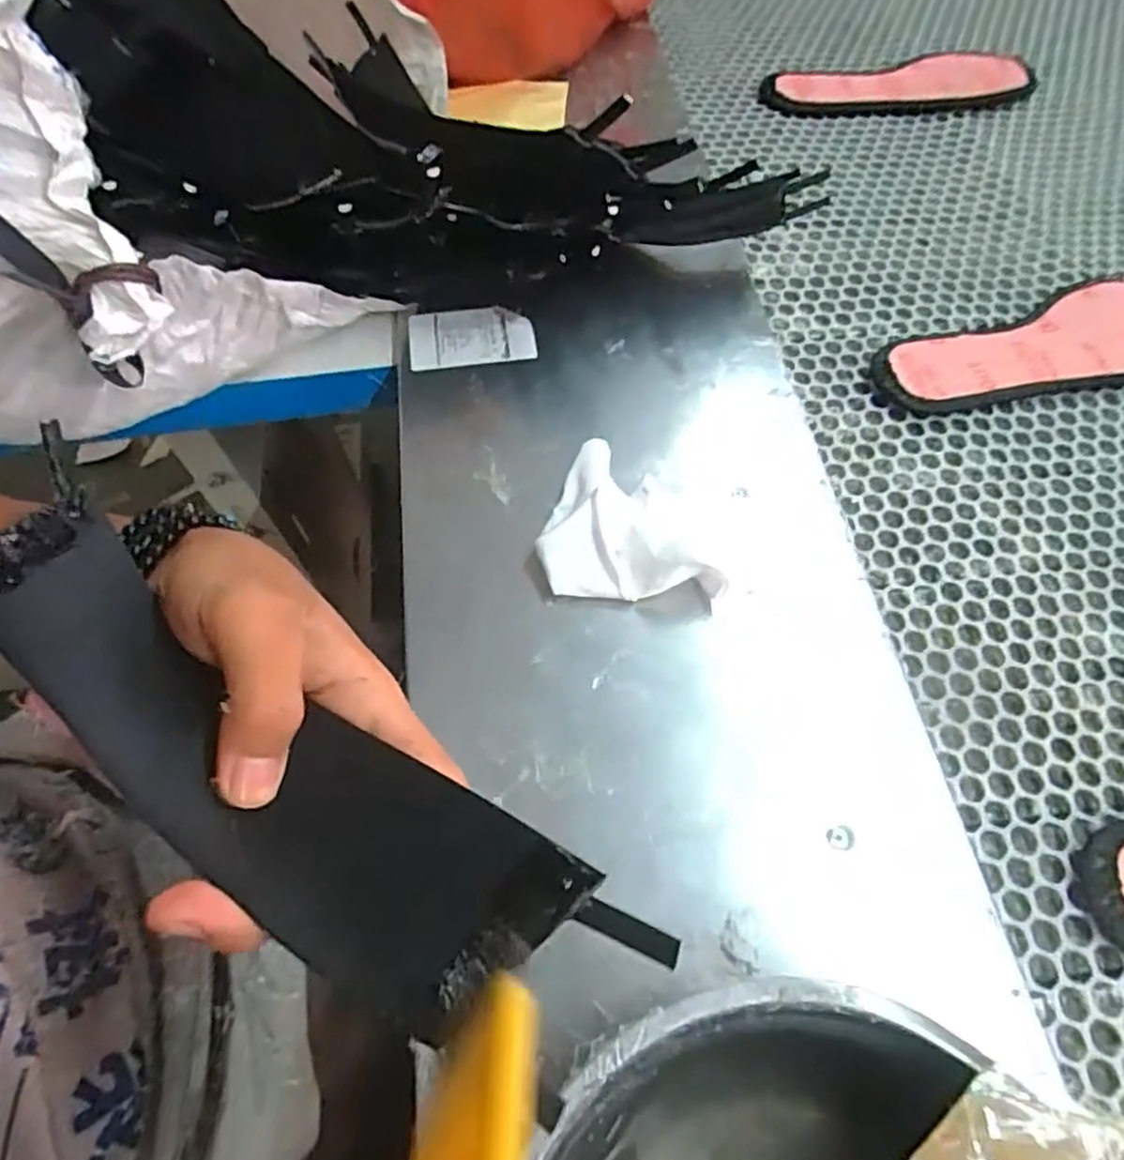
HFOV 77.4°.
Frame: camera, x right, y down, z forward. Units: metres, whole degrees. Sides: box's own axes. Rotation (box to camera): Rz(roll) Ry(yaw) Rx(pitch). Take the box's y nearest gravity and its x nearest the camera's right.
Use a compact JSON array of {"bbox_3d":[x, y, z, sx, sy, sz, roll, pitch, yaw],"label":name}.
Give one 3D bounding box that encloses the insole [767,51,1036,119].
[{"bbox_3d":[0.318,-0.465,0.665,0.264,0.017,0.094,-4,61,-3],"label":"insole"}]

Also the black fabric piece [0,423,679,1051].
[{"bbox_3d":[-0.078,0.054,0.196,0.217,0.037,0.063,33,65,5],"label":"black fabric piece"}]

